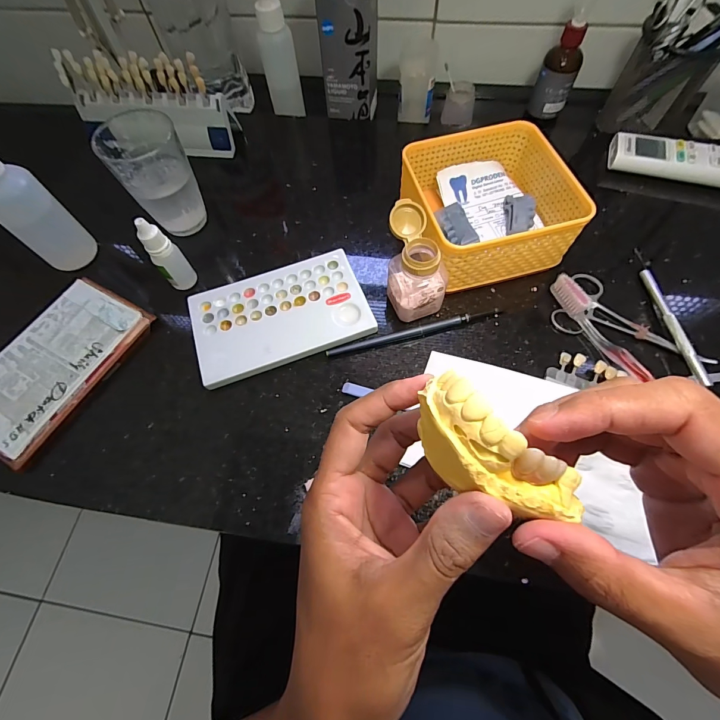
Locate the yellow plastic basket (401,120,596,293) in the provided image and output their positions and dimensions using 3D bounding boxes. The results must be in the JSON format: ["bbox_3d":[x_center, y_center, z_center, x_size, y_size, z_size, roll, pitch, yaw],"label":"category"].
[{"bbox_3d":[0.117,-0.146,0.327,0.128,0.055,0.139,-11,71,-3],"label":"yellow plastic basket"}]

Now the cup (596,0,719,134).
[{"bbox_3d":[0.333,-0.312,0.380,0.087,0.136,0.079,33,71,16],"label":"cup"}]

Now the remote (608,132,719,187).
[{"bbox_3d":[0.357,-0.203,0.366,0.174,0.018,0.044,19,72,7],"label":"remote"}]

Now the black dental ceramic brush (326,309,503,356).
[{"bbox_3d":[0.048,-0.025,0.312,0.155,0.006,0.009,-13,72,-4],"label":"black dental ceramic brush"}]

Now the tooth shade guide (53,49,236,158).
[{"bbox_3d":[-0.233,-0.277,0.391,0.178,0.073,0.053,6,70,2],"label":"tooth shade guide"}]

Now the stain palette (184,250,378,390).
[{"bbox_3d":[-0.072,-0.043,0.319,0.152,0.007,0.097,-20,72,-6],"label":"stain palette"}]

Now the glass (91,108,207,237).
[{"bbox_3d":[-0.191,-0.176,0.338,0.063,0.087,0.066,-28,72,-10],"label":"glass"}]

